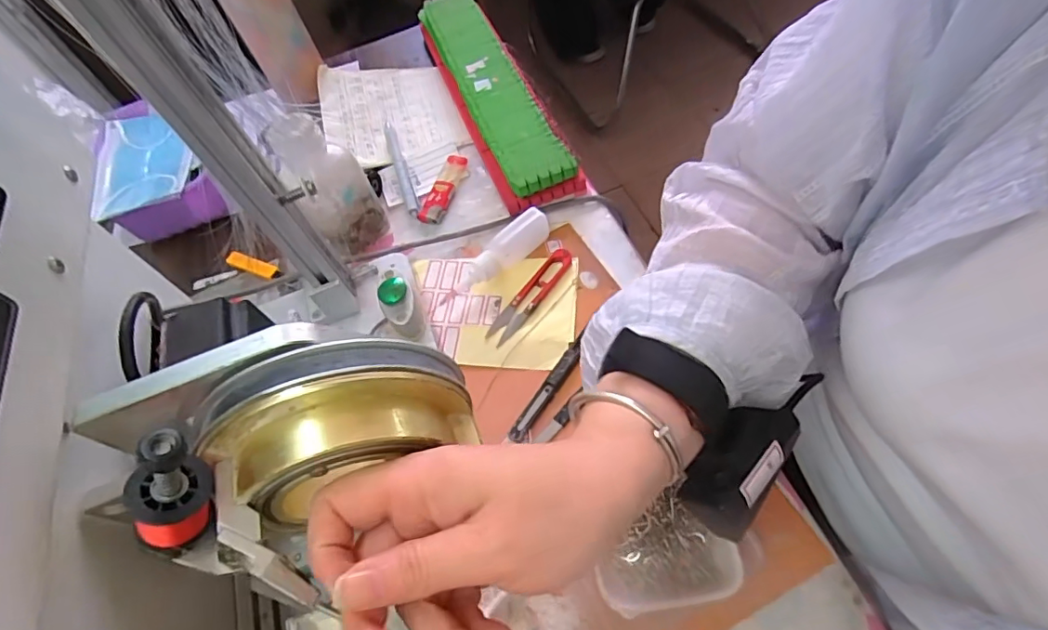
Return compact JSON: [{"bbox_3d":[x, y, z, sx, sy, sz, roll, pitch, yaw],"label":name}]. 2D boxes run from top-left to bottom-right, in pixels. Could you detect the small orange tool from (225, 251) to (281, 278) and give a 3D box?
[{"bbox_3d":[-0.263,-0.048,0.516,0.055,0.014,0.013,17,63,19],"label":"small orange tool"}]

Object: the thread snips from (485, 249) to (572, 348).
[{"bbox_3d":[0.006,-0.017,0.446,0.022,0.011,0.098,31,68,25],"label":"thread snips"}]

